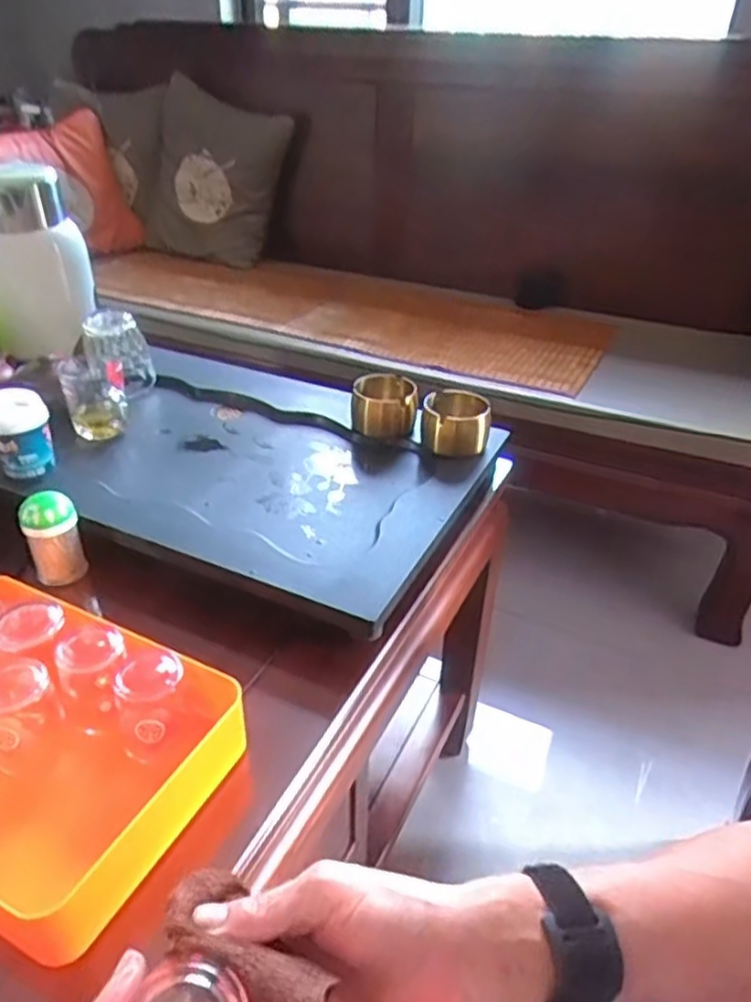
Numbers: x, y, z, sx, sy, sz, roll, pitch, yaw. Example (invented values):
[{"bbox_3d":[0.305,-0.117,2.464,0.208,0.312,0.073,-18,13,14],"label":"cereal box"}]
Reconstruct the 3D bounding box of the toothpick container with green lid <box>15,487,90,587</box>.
[{"bbox_3d":[-0.310,0.035,0.687,0.047,0.081,0.040,-11,37,-19],"label":"toothpick container with green lid"}]

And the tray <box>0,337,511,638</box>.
[{"bbox_3d":[-0.247,-0.083,0.861,0.743,0.037,0.395,16,37,19],"label":"tray"}]

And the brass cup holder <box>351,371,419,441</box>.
[{"bbox_3d":[0.010,-0.112,0.855,0.076,0.060,0.068,-1,34,-4],"label":"brass cup holder"}]

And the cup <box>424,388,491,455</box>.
[{"bbox_3d":[0.092,-0.088,0.823,0.075,0.057,0.069,3,34,2],"label":"cup"}]

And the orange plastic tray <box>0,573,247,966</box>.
[{"bbox_3d":[-0.254,0.179,0.521,0.274,0.097,0.194,17,37,20],"label":"orange plastic tray"}]

